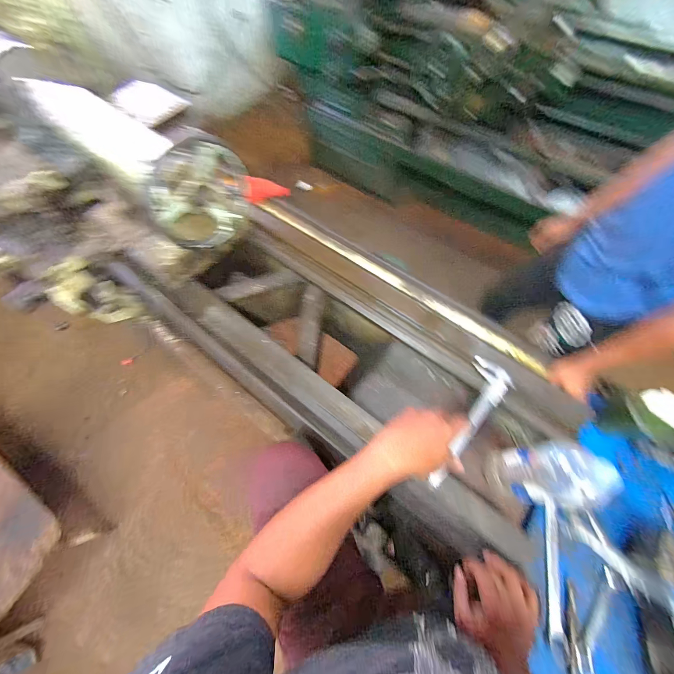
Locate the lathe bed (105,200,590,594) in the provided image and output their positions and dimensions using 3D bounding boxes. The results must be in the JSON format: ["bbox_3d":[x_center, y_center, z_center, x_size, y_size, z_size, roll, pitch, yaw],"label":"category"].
[{"bbox_3d":[0.025,-0.013,0.765,1.135,0.163,0.512,36,72,17],"label":"lathe bed"}]

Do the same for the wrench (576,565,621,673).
[{"bbox_3d":[0.508,0.548,0.562,0.029,0.017,0.189,36,72,17],"label":"wrench"}]

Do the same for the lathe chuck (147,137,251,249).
[{"bbox_3d":[-0.276,-0.274,0.581,0.080,0.190,0.203,38,72,18],"label":"lathe chuck"}]

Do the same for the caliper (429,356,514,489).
[{"bbox_3d":[0.269,0.175,0.595,0.083,0.022,0.288,32,73,16],"label":"caliper"}]

